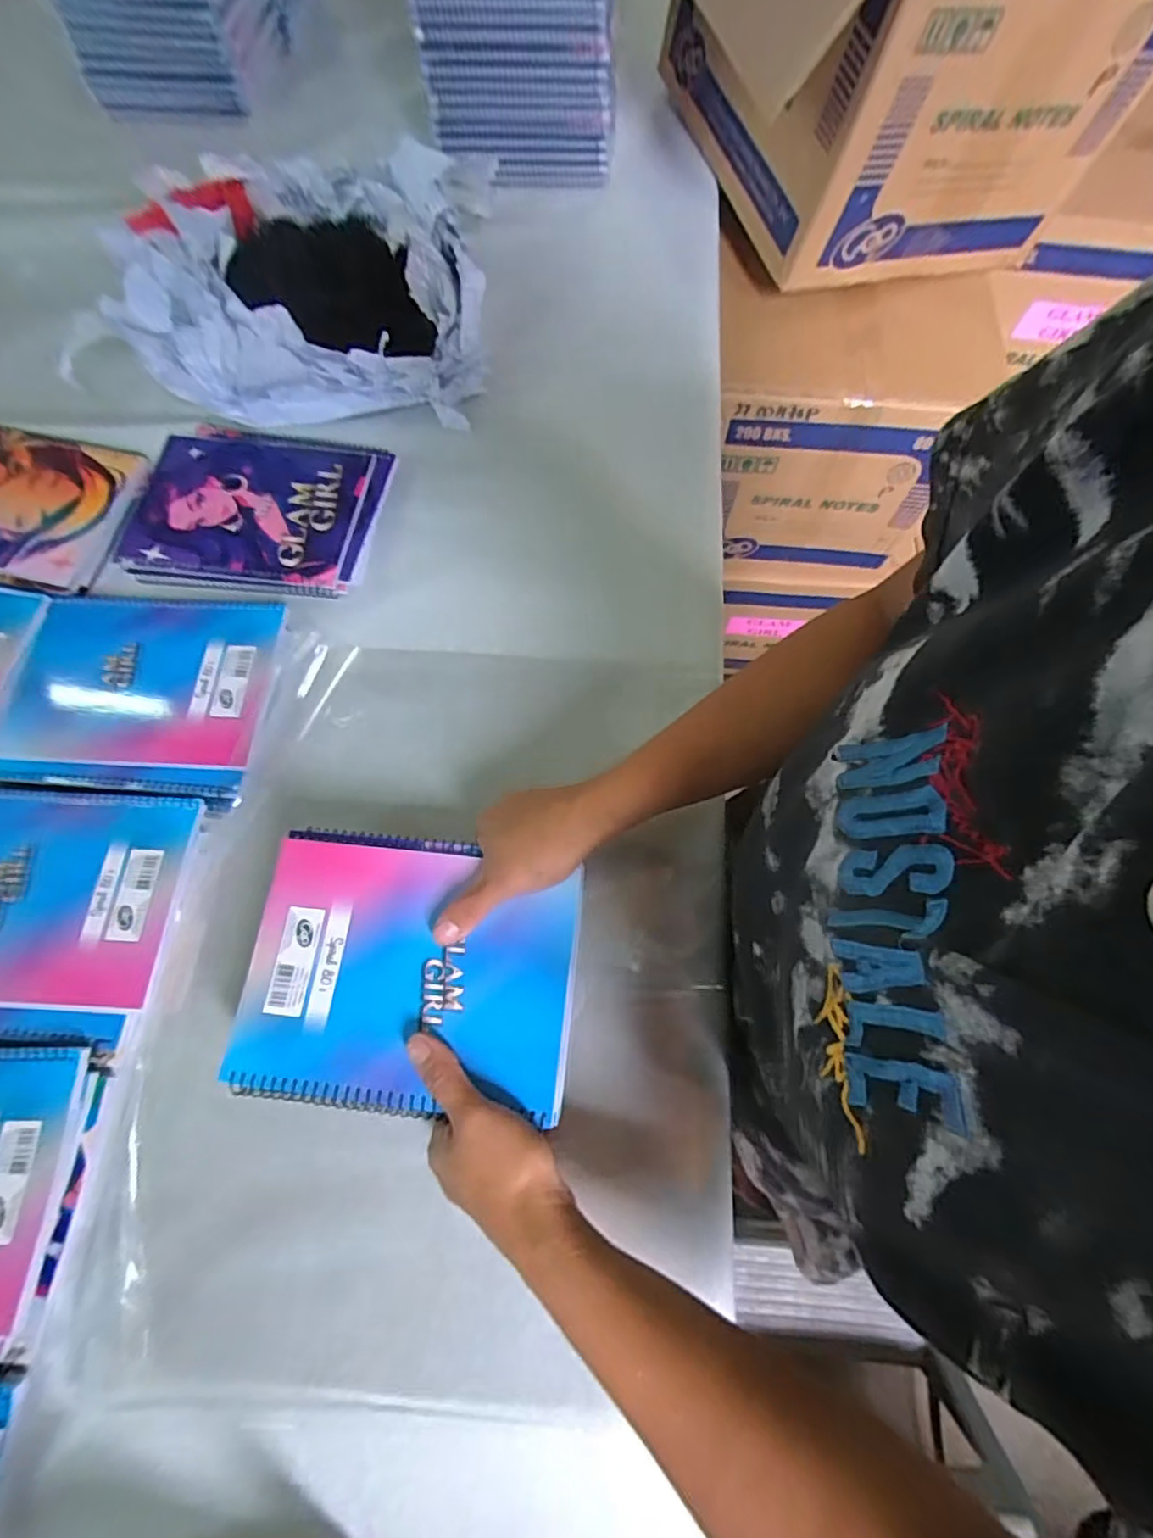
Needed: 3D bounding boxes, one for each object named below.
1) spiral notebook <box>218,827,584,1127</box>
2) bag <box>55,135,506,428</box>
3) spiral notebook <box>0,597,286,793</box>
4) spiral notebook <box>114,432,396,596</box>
[{"bbox_3d":[-0.101,0.119,0.376,0.196,0.020,0.156,7,69,0],"label":"spiral notebook"},{"bbox_3d":[-0.269,-0.467,0.598,0.347,0.093,0.249,-1,69,-3],"label":"bag"},{"bbox_3d":[-0.353,-0.068,0.490,0.207,0.012,0.162,5,69,-1],"label":"spiral notebook"},{"bbox_3d":[-0.292,-0.239,0.555,0.226,0.015,0.166,8,69,0],"label":"spiral notebook"}]

